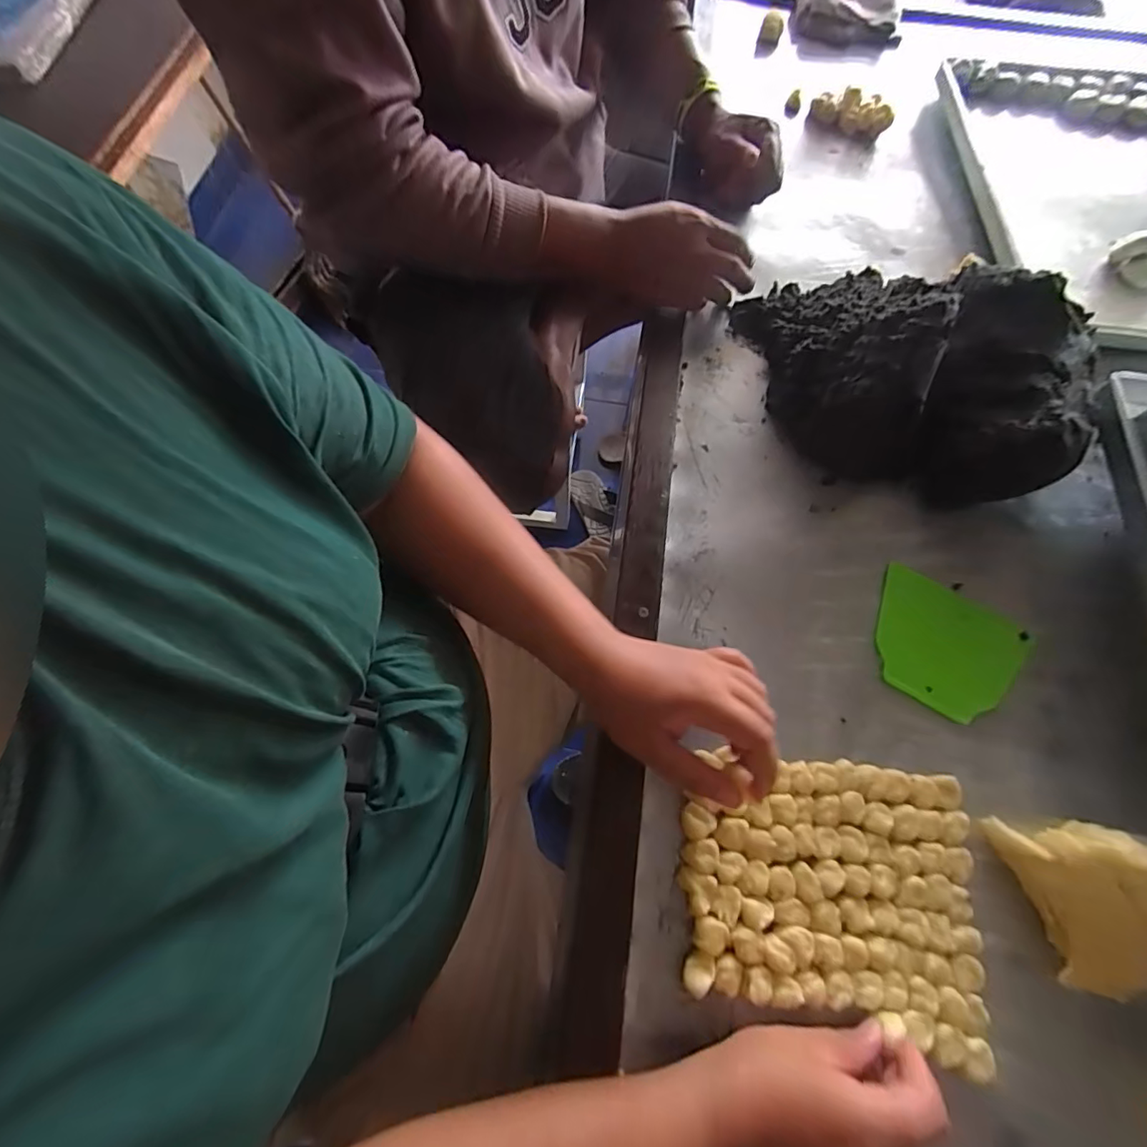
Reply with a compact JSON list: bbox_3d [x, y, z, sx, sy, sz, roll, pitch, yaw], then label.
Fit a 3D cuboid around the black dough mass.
[{"bbox_3d":[0.304,-0.207,0.492,0.312,0.109,0.216,25,70,11],"label":"black dough mass"}]

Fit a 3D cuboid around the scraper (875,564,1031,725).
[{"bbox_3d":[0.309,0.061,0.441,0.115,0.005,0.104,29,71,12],"label":"scraper"}]

